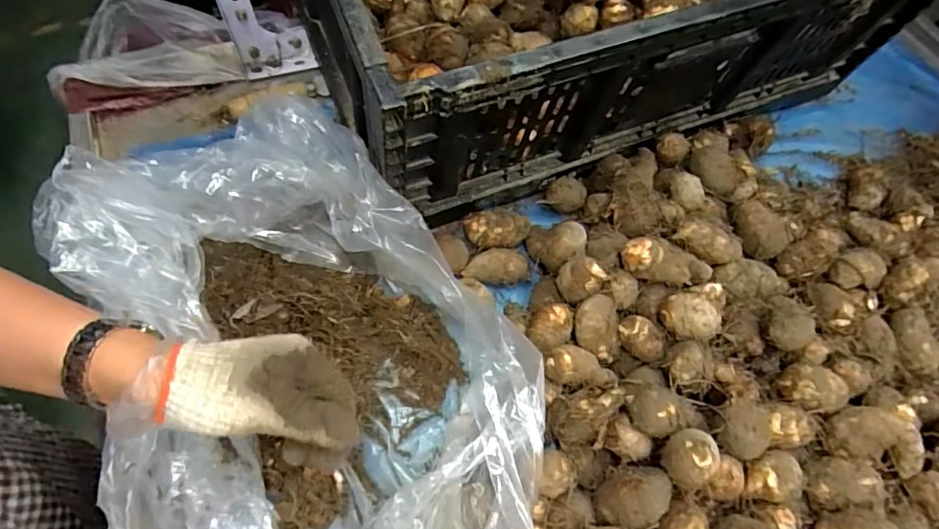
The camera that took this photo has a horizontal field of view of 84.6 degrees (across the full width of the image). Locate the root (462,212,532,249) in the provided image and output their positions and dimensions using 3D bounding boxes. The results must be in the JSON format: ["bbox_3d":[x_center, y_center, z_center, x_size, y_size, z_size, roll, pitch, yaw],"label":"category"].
[{"bbox_3d":[0.027,-0.034,0.525,0.065,0.030,0.032,3,63,-2],"label":"root"}]

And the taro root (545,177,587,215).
[{"bbox_3d":[0.103,-0.073,0.551,0.040,0.033,0.031,22,64,7],"label":"taro root"}]

